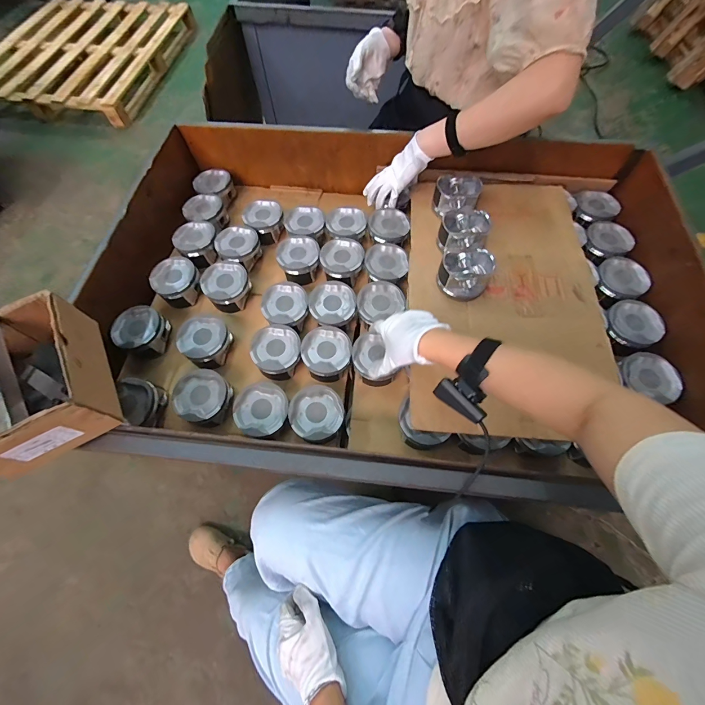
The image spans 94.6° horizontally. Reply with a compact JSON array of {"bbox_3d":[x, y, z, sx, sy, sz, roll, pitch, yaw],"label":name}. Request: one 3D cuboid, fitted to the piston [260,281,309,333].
[{"bbox_3d":[-0.132,-0.087,0.647,0.089,0.052,0.087,-4,65,-1],"label":"piston"}]

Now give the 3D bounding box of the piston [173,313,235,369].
[{"bbox_3d":[-0.280,-0.022,0.626,0.089,0.061,0.087,0,65,1],"label":"piston"}]

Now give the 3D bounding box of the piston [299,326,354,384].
[{"bbox_3d":[-0.046,0.006,0.614,0.089,0.054,0.098,-27,68,-11],"label":"piston"}]

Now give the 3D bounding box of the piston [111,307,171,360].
[{"bbox_3d":[-0.415,-0.040,0.642,0.092,0.049,0.091,23,68,11],"label":"piston"}]

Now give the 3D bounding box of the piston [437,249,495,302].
[{"bbox_3d":[0.208,-0.147,0.610,0.090,0.063,0.087,0,65,1],"label":"piston"}]

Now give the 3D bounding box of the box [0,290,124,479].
[{"bbox_3d":[-0.420,0.035,0.423,0.146,0.083,0.197,-29,68,-12],"label":"box"}]

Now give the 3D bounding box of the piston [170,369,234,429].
[{"bbox_3d":[-0.265,0.085,0.584,0.092,0.061,0.089,-9,66,-3],"label":"piston"}]

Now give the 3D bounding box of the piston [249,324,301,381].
[{"bbox_3d":[-0.140,0.000,0.613,0.089,0.060,0.089,0,65,1],"label":"piston"}]

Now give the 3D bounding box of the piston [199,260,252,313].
[{"bbox_3d":[-0.258,-0.137,0.677,0.090,0.055,0.089,0,65,1],"label":"piston"}]

